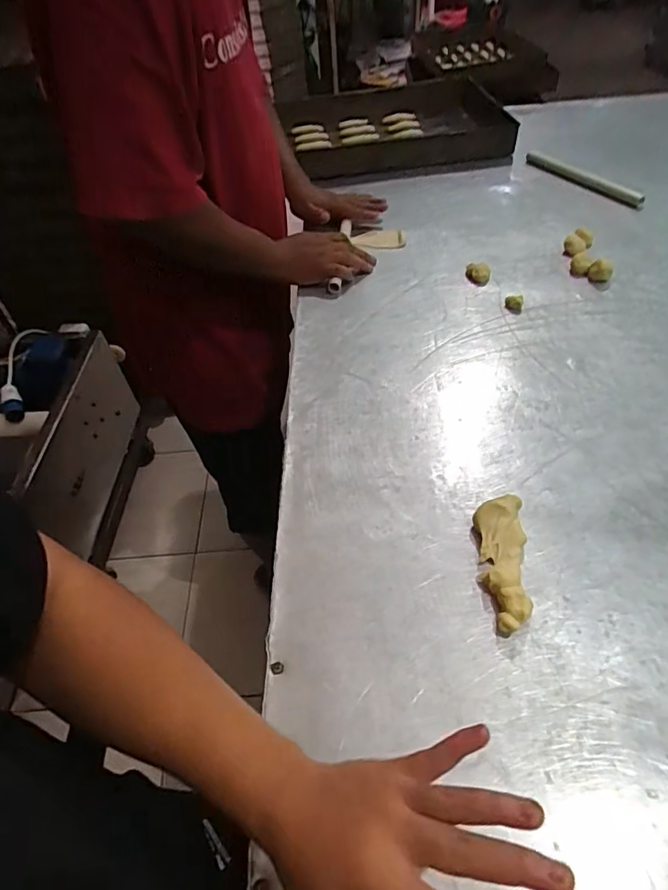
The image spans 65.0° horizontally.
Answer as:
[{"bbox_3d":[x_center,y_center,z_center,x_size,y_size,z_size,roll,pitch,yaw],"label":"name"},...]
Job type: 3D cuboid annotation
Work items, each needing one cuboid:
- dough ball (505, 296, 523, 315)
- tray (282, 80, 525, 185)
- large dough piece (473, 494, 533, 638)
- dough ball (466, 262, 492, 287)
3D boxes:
[{"bbox_3d":[0.263,-0.205,0.767,0.025,0.016,0.032,10,50,15],"label":"dough ball"},{"bbox_3d":[0.142,-0.727,1.207,0.471,0.091,0.353,-7,48,0],"label":"tray"},{"bbox_3d":[0.157,0.108,0.487,0.043,0.024,0.129,1,49,7],"label":"large dough piece"},{"bbox_3d":[0.224,-0.266,0.814,0.037,0.023,0.040,-3,48,4],"label":"dough ball"}]

